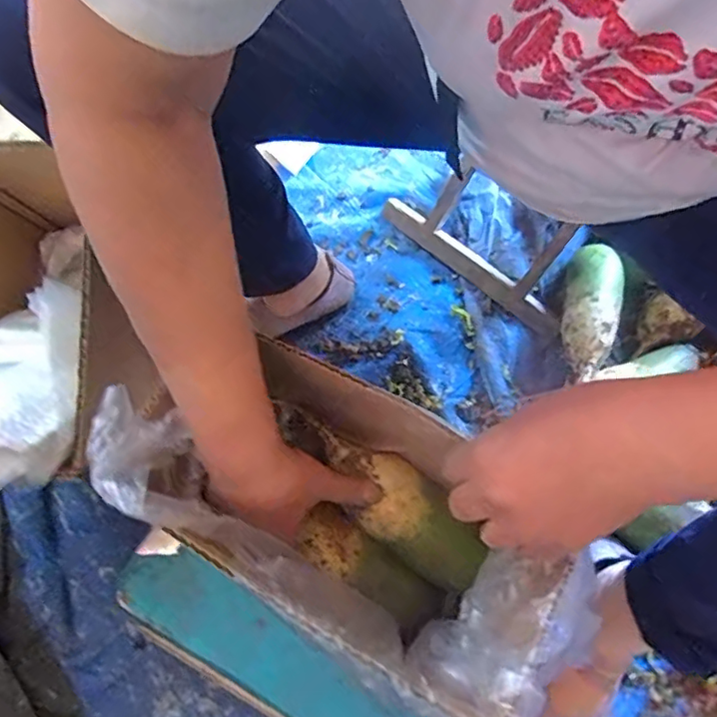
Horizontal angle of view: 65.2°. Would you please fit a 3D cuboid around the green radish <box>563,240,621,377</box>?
[{"bbox_3d":[0.279,-0.055,0.679,0.071,0.073,0.150,11,73,4],"label":"green radish"}]

